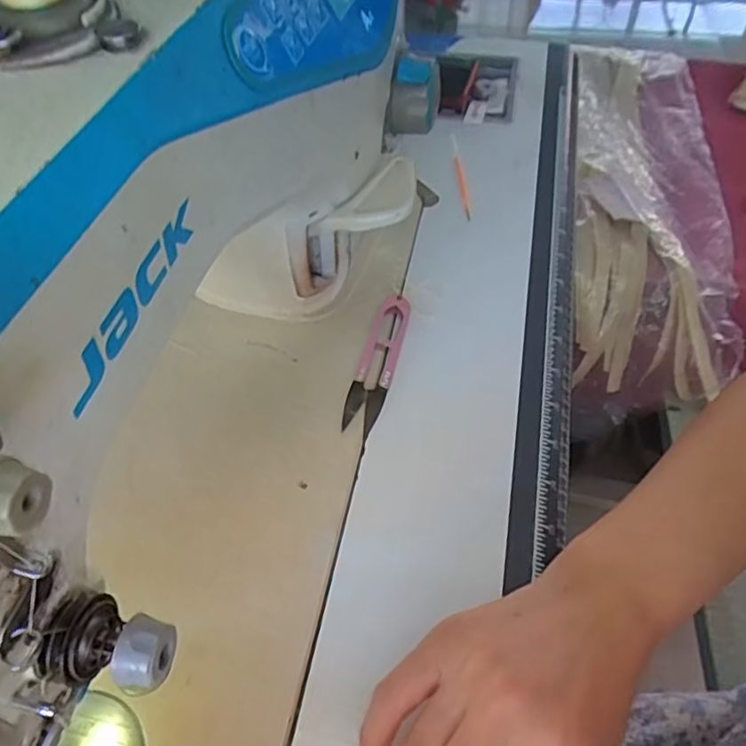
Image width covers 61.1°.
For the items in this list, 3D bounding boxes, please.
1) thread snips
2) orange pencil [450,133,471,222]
[{"bbox_3d":[0.003,-0.009,0.381,0.022,0.008,0.100,11,53,10],"label":"thread snips"},{"bbox_3d":[0.070,-0.157,0.507,0.008,0.005,0.087,-5,65,-2],"label":"orange pencil"}]

